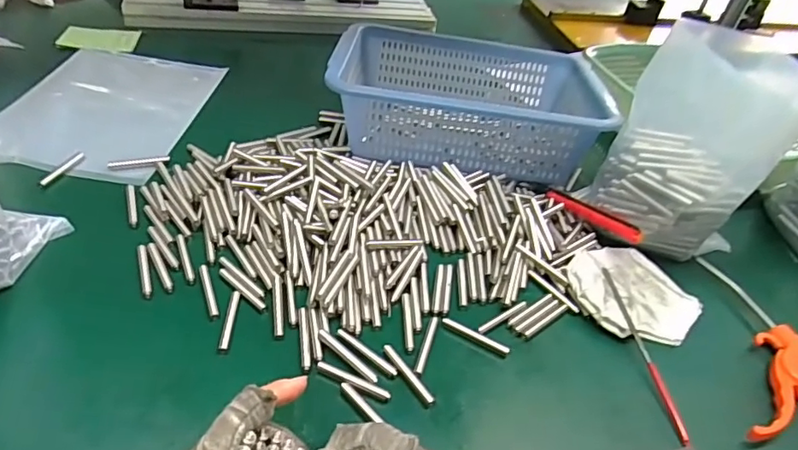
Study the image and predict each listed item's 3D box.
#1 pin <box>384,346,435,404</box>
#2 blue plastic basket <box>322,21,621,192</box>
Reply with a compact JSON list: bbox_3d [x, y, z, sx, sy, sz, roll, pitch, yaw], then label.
[{"bbox_3d":[0.006,0.110,0.407,0.007,0.004,0.057,-20,53,-34],"label":"pin"},{"bbox_3d":[0.072,-0.159,0.658,0.302,0.094,0.247,10,42,-7],"label":"blue plastic basket"}]

